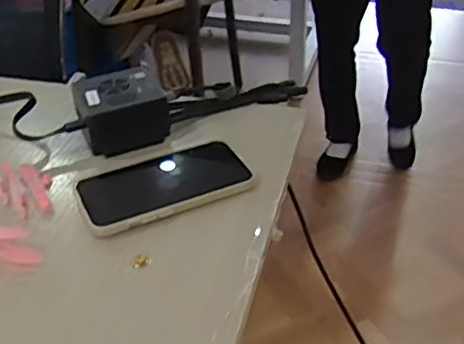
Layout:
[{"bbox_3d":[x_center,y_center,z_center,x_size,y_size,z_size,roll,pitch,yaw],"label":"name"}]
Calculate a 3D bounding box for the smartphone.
[{"bbox_3d":[-0.060,0.009,0.513,0.140,0.016,0.081,-18,40,-21],"label":"smartphone"}]

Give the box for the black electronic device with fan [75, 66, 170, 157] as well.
[{"bbox_3d":[-0.105,-0.059,0.575,0.077,0.051,0.068,-15,39,-18],"label":"black electronic device with fan"}]

